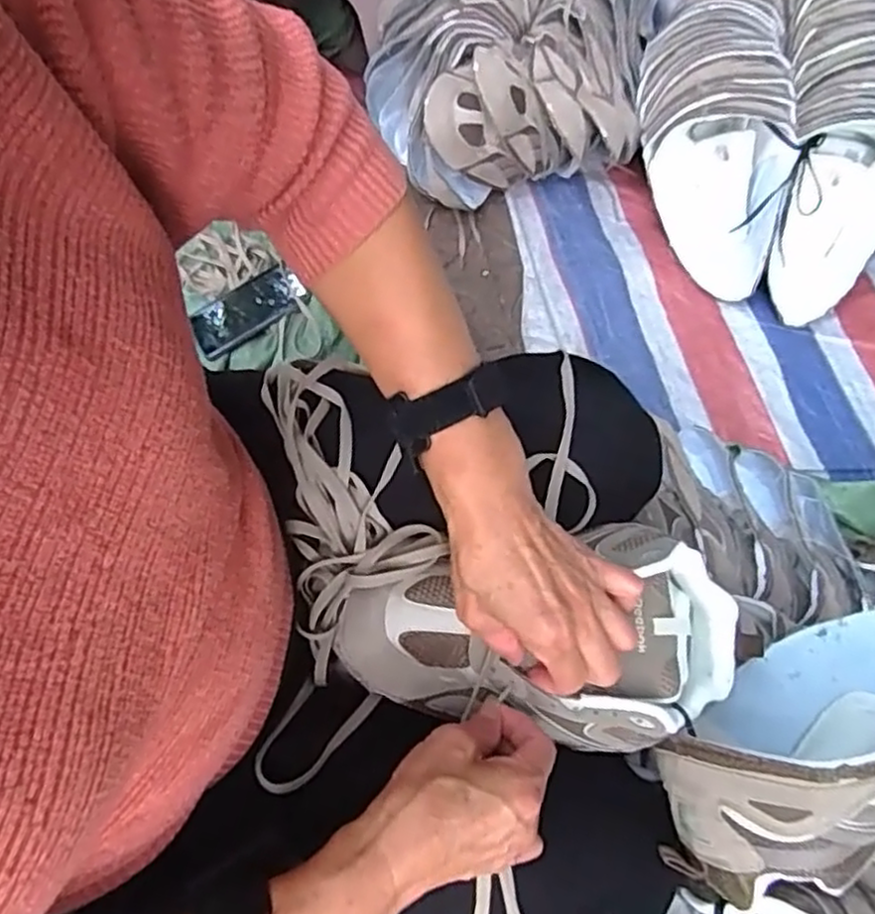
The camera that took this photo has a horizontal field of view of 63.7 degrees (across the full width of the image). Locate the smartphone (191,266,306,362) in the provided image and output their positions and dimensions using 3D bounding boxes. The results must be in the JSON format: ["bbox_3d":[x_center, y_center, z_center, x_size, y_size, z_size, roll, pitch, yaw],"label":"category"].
[{"bbox_3d":[-0.258,-0.195,0.953,0.153,0.011,0.079,-28,72,0],"label":"smartphone"}]

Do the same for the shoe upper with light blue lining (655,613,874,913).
[{"bbox_3d":[0.251,0.173,0.458,0.243,0.149,0.094,-25,67,-35],"label":"shoe upper with light blue lining"}]

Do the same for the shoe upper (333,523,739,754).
[{"bbox_3d":[0.065,0.113,0.458,0.250,0.063,0.133,1,69,0],"label":"shoe upper"}]

